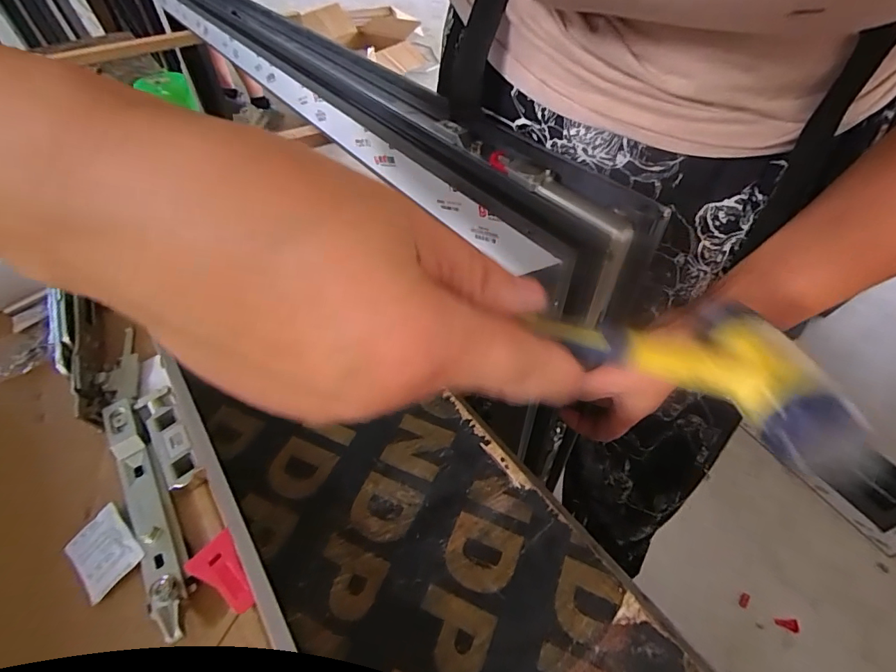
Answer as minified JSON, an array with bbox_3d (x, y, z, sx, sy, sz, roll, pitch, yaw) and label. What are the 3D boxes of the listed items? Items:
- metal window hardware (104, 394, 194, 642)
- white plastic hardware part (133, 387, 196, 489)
[{"bbox_3d":[-0.149,0.082,0.215,0.019,0.013,0.133,-30,52,-21],"label":"metal window hardware"},{"bbox_3d":[-0.151,0.055,0.238,0.018,0.008,0.068,-35,54,-24],"label":"white plastic hardware part"}]

